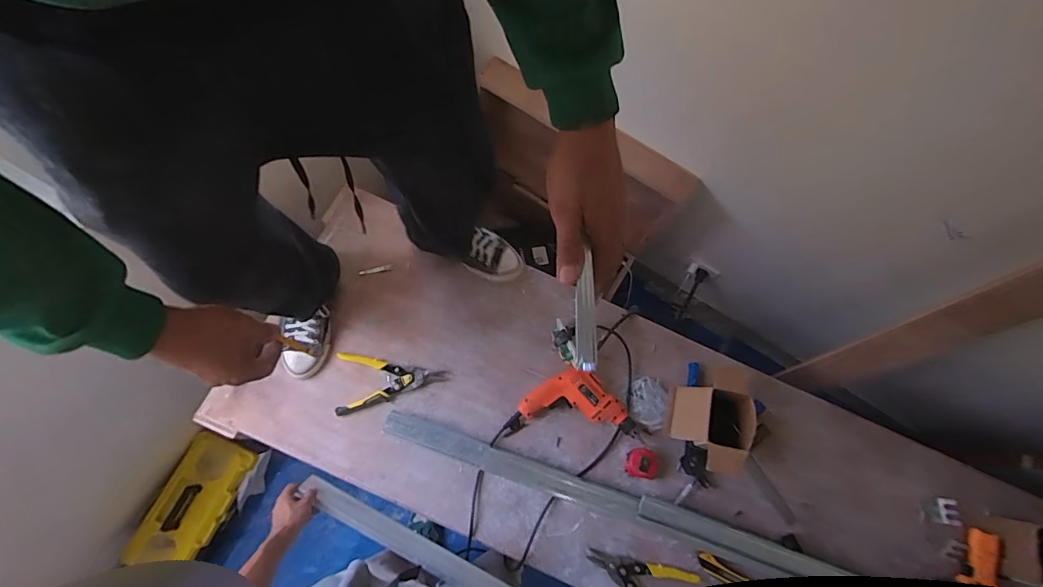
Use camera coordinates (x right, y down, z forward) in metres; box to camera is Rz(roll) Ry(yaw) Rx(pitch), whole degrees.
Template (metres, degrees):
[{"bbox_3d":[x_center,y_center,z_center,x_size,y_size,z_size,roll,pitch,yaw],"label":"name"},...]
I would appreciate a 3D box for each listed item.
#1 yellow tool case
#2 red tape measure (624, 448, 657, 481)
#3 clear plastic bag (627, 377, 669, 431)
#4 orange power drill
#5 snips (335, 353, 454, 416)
[{"bbox_3d":[-0.980,0.617,1.383,0.198,0.091,0.372,23,72,1],"label":"yellow tool case"},{"bbox_3d":[0.263,0.370,1.022,0.065,0.042,0.062,10,72,-1],"label":"red tape measure"},{"bbox_3d":[0.288,0.248,1.073,0.082,0.026,0.113,13,71,2],"label":"clear plastic bag"},{"bbox_3d":[0.130,0.233,1.059,0.259,0.058,0.128,9,72,-1],"label":"orange power drill"},{"bbox_3d":[-0.287,0.207,1.051,0.239,0.034,0.128,2,71,-2],"label":"snips"}]

